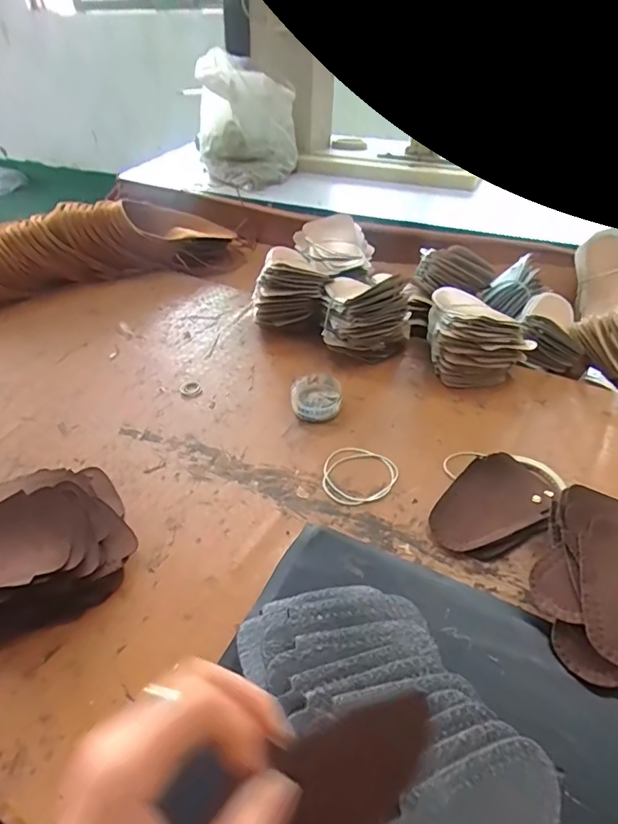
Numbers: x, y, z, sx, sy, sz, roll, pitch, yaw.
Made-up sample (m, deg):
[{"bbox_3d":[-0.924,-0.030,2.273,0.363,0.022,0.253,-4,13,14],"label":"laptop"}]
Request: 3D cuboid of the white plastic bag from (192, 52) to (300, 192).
[{"bbox_3d":[-0.138,-0.625,1.092,0.205,0.214,0.213,-11,43,-10],"label":"white plastic bag"}]

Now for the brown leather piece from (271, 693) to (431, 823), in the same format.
[{"bbox_3d":[0.013,0.190,0.252,0.124,0.099,0.009,-31,26,-27],"label":"brown leather piece"}]

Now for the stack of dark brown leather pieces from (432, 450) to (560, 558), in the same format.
[{"bbox_3d":[0.191,0.095,0.518,0.138,0.014,0.089,-34,51,-30],"label":"stack of dark brown leather pieces"}]

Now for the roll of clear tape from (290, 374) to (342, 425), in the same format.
[{"bbox_3d":[0.010,-0.018,0.649,0.062,0.028,0.076,0,42,3],"label":"roll of clear tape"}]

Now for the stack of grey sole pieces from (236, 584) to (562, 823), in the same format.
[{"bbox_3d":[0.051,0.206,0.343,0.134,0.060,0.228,-24,47,-22],"label":"stack of grey sole pieces"}]

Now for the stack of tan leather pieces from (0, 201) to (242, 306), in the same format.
[{"bbox_3d":[-0.381,-0.312,0.927,0.508,0.109,0.149,-15,44,-14],"label":"stack of tan leather pieces"}]

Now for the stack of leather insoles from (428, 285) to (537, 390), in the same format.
[{"bbox_3d":[0.232,-0.113,0.696,0.125,0.090,0.151,0,42,3],"label":"stack of leather insoles"}]

